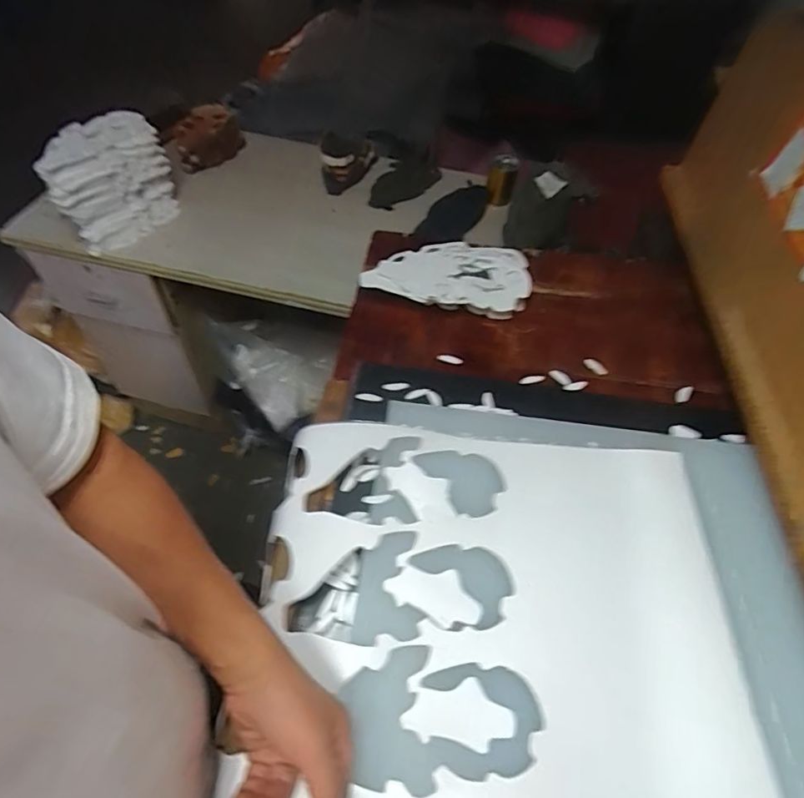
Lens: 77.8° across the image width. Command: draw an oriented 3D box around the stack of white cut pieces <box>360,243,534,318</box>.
[{"bbox_3d":[0.068,-0.190,0.792,0.256,0.054,0.126,3,52,-2],"label":"stack of white cut pieces"}]

